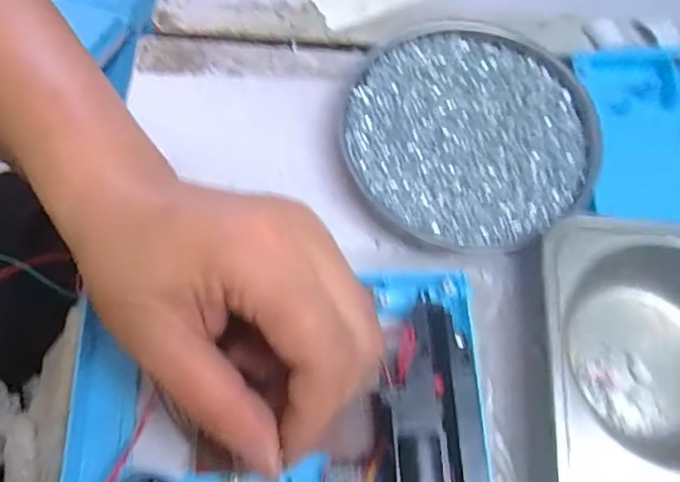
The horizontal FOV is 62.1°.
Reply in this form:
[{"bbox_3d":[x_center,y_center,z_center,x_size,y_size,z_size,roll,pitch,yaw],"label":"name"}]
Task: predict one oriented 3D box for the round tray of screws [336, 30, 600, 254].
[{"bbox_3d":[0.068,-0.057,0.303,0.131,0.016,0.128,1,68,-2],"label":"round tray of screws"}]

